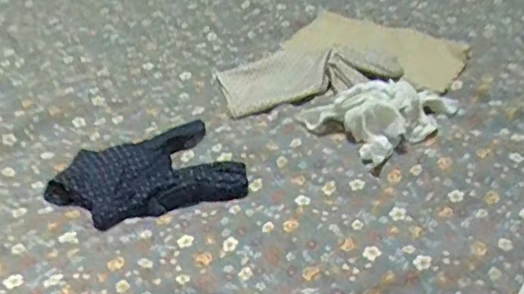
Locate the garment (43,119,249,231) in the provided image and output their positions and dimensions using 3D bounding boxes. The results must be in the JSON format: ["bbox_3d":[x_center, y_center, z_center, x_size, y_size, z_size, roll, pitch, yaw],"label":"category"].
[{"bbox_3d":[-0.102,0.019,0.487,0.154,0.019,0.105,-14,40,-15],"label":"garment"}]

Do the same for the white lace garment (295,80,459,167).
[{"bbox_3d":[0.112,-0.041,0.522,0.123,0.041,0.097,-25,44,-26],"label":"white lace garment"}]

